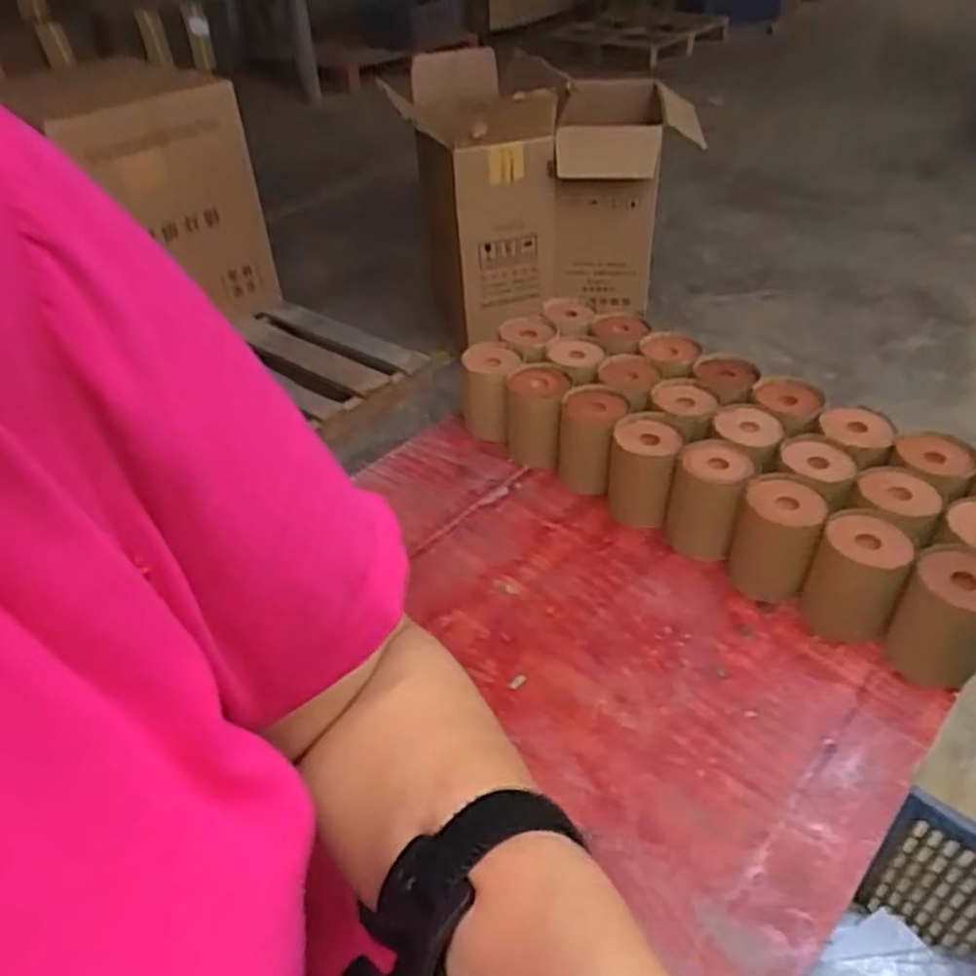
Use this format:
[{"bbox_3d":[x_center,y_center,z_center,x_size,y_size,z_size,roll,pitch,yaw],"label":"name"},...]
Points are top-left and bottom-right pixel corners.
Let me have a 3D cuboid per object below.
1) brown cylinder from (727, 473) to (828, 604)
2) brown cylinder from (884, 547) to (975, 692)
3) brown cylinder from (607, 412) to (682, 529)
[{"bbox_3d":[0.310,0.053,0.829,0.079,0.112,0.082,9,41,15],"label":"brown cylinder"},{"bbox_3d":[0.447,0.126,0.743,0.083,0.104,0.082,23,47,29],"label":"brown cylinder"},{"bbox_3d":[0.185,-0.020,0.920,0.076,0.111,0.079,4,40,9],"label":"brown cylinder"}]

